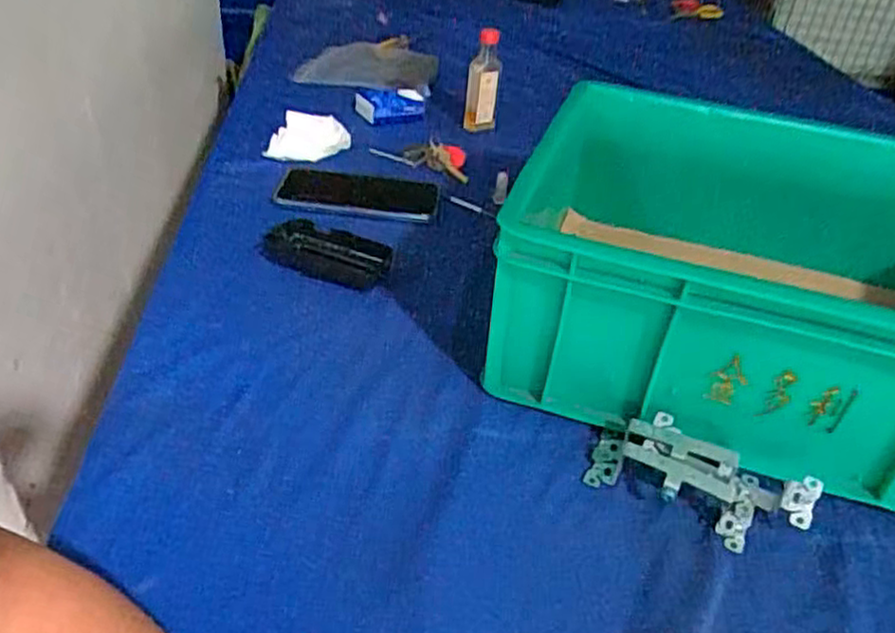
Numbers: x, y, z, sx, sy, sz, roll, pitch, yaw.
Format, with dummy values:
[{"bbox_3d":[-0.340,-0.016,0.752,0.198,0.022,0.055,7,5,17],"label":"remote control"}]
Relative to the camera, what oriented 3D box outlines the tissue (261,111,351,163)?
[{"bbox_3d":[-0.156,-0.200,0.799,0.092,0.046,0.030,-3,38,-12],"label":"tissue"}]

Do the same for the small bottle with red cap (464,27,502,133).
[{"bbox_3d":[0.045,-0.296,0.899,0.040,0.124,0.037,4,37,-3],"label":"small bottle with red cap"}]

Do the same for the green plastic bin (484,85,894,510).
[{"bbox_3d":[0.261,-0.025,0.549,0.411,0.145,0.297,13,37,10],"label":"green plastic bin"}]

